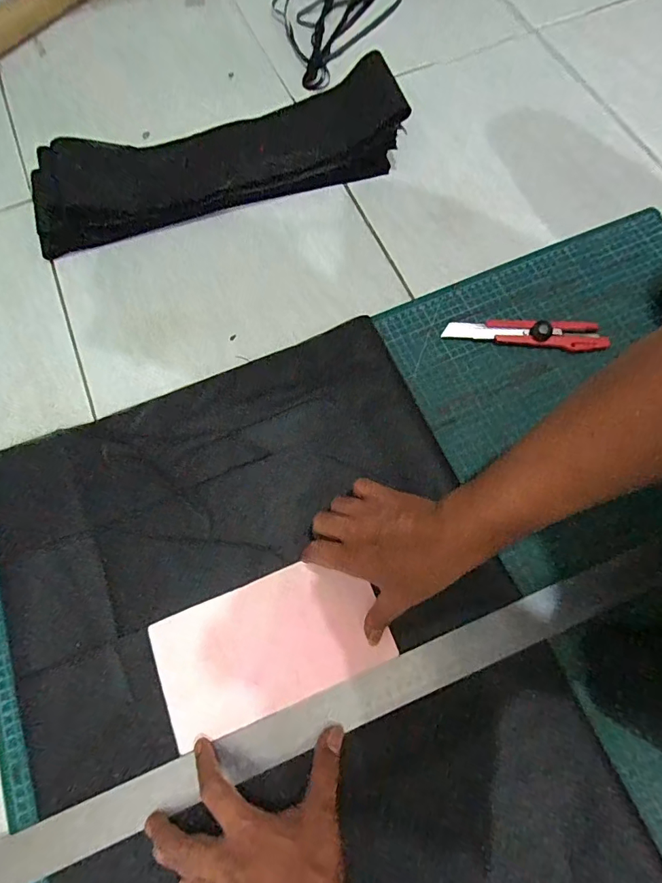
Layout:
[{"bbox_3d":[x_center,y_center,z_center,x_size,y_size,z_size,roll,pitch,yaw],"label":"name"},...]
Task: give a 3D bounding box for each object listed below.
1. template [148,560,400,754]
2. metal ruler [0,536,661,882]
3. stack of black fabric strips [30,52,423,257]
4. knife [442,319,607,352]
[{"bbox_3d":[-0.058,0.187,0.409,0.204,0.005,0.111,-22,75,-4],"label":"template"},{"bbox_3d":[0.001,0.241,0.389,0.983,0.006,0.036,-22,73,-5],"label":"metal ruler"},{"bbox_3d":[-0.149,-0.376,0.573,0.489,0.059,0.121,-17,72,-4],"label":"stack of black fabric strips"},{"bbox_3d":[0.223,-0.124,0.501,0.177,0.018,0.031,4,72,3],"label":"knife"}]

